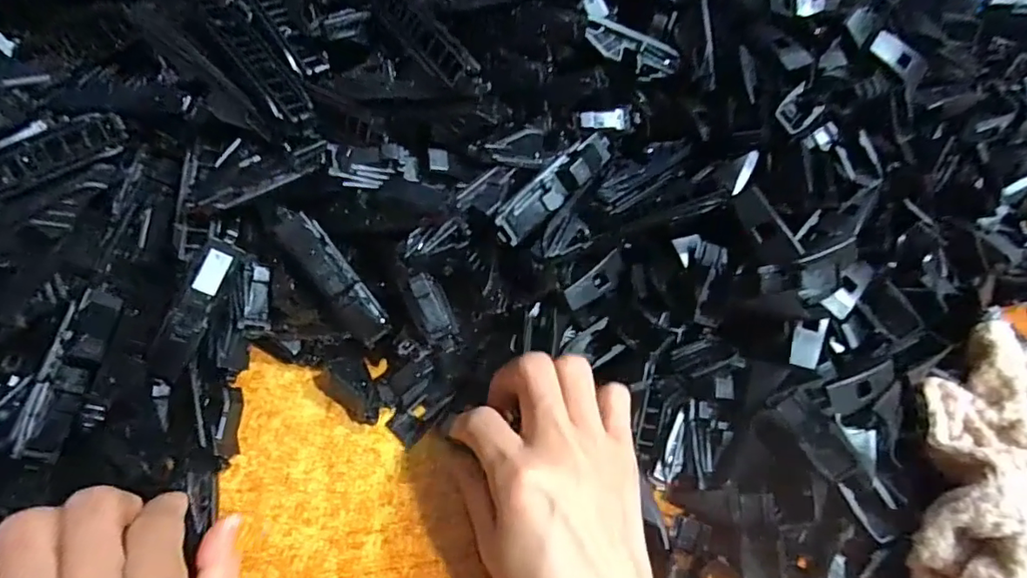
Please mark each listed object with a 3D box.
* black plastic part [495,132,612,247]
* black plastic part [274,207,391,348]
[{"bbox_3d":[0.020,-0.052,0.269,0.018,0.014,0.079,38,62,20],"label":"black plastic part"},{"bbox_3d":[-0.088,-0.005,0.266,0.018,0.014,0.078,-44,113,-27],"label":"black plastic part"}]

